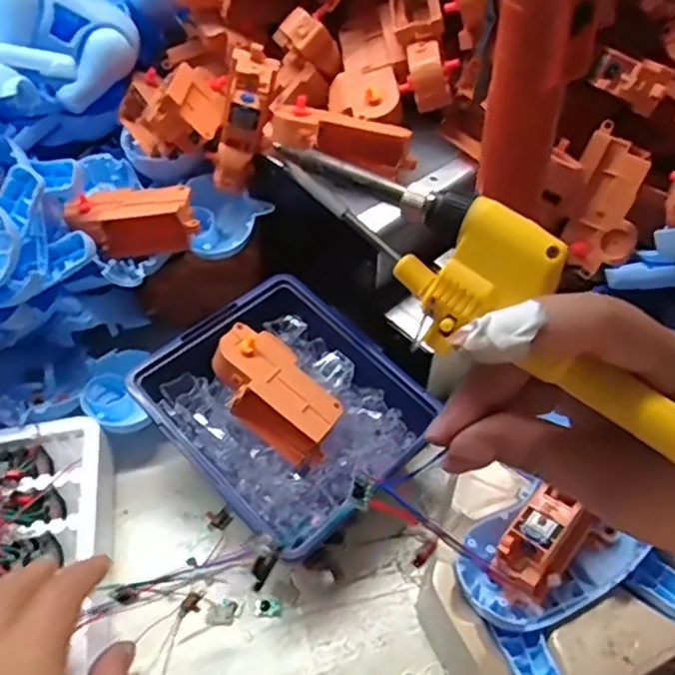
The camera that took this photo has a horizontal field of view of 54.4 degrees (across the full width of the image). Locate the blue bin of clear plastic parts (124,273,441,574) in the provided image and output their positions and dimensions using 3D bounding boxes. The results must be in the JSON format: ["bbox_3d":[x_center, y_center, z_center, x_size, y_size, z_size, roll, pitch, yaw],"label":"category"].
[{"bbox_3d":[-0.035,0.049,0.443,0.145,0.068,0.161,-39,72,-23],"label":"blue bin of clear plastic parts"}]

